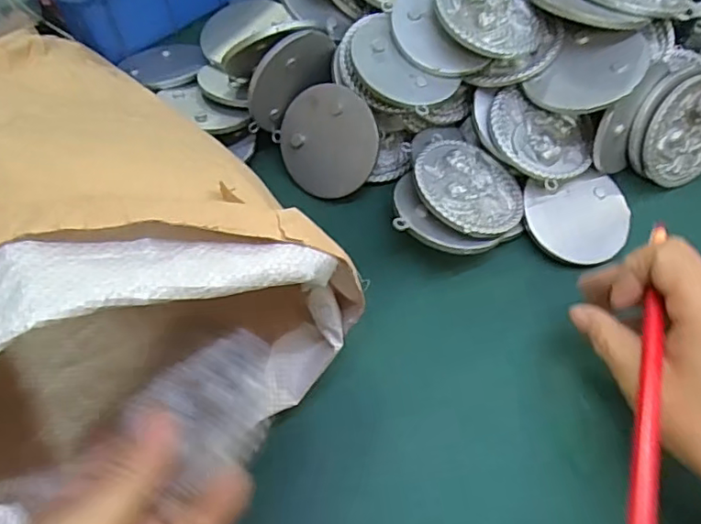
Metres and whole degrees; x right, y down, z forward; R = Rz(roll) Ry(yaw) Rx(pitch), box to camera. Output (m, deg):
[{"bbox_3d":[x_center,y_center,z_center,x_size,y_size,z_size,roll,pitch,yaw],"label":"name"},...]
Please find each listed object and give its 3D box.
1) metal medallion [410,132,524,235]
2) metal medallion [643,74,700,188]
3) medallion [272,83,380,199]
[{"bbox_3d":[0.075,-0.047,0.365,0.073,0.005,0.070,10,57,-15],"label":"metal medallion"},{"bbox_3d":[0.230,-0.088,0.390,0.071,0.071,0.006,-21,31,-12],"label":"metal medallion"},{"bbox_3d":[-0.016,-0.083,0.393,0.074,0.070,0.005,40,28,10],"label":"medallion"}]

